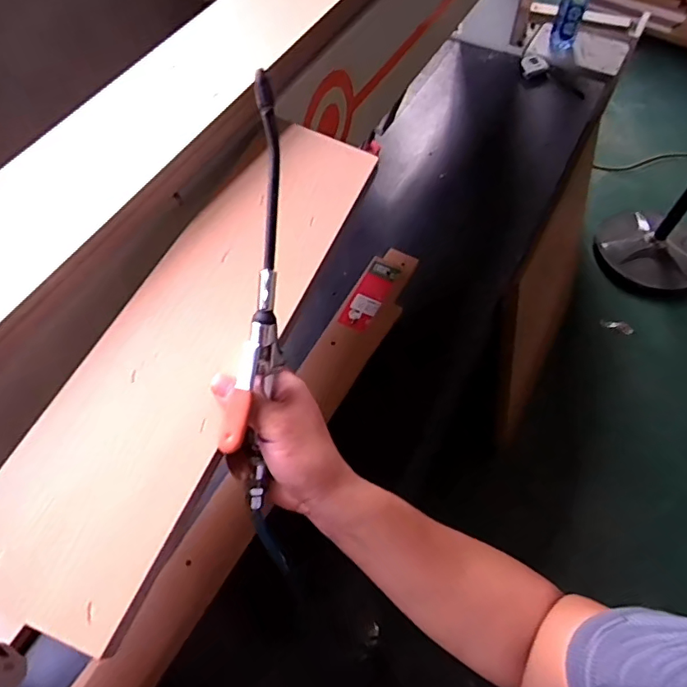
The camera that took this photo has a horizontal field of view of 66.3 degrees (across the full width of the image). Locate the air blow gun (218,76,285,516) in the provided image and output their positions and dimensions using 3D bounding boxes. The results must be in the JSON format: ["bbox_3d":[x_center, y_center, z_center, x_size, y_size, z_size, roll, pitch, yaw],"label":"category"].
[{"bbox_3d":[-0.065,-0.018,0.377,0.034,0.042,0.311,7,103,5],"label":"air blow gun"}]

